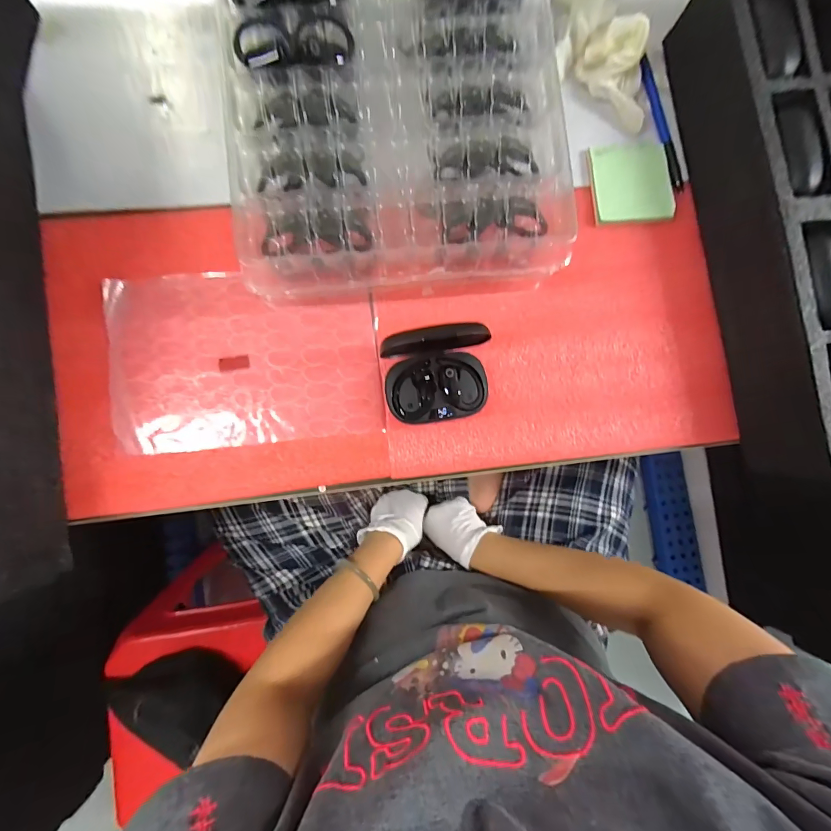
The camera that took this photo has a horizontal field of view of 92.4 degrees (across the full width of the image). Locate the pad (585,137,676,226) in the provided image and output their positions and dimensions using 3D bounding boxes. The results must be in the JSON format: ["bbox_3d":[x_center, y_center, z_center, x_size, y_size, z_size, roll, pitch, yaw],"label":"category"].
[{"bbox_3d":[0.210,-0.226,0.386,0.079,0.007,0.081,-4,87,-5],"label":"pad"}]

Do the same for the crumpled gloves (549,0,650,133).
[{"bbox_3d":[0.171,-0.354,0.373,0.084,0.036,0.166,-13,88,-5],"label":"crumpled gloves"}]

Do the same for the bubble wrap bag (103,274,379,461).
[{"bbox_3d":[-0.149,-0.051,0.354,0.226,0.004,0.152,-6,87,-5],"label":"bubble wrap bag"}]

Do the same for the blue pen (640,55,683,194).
[{"bbox_3d":[0.243,-0.286,0.393,0.012,0.013,0.131,-17,88,-5],"label":"blue pen"}]

